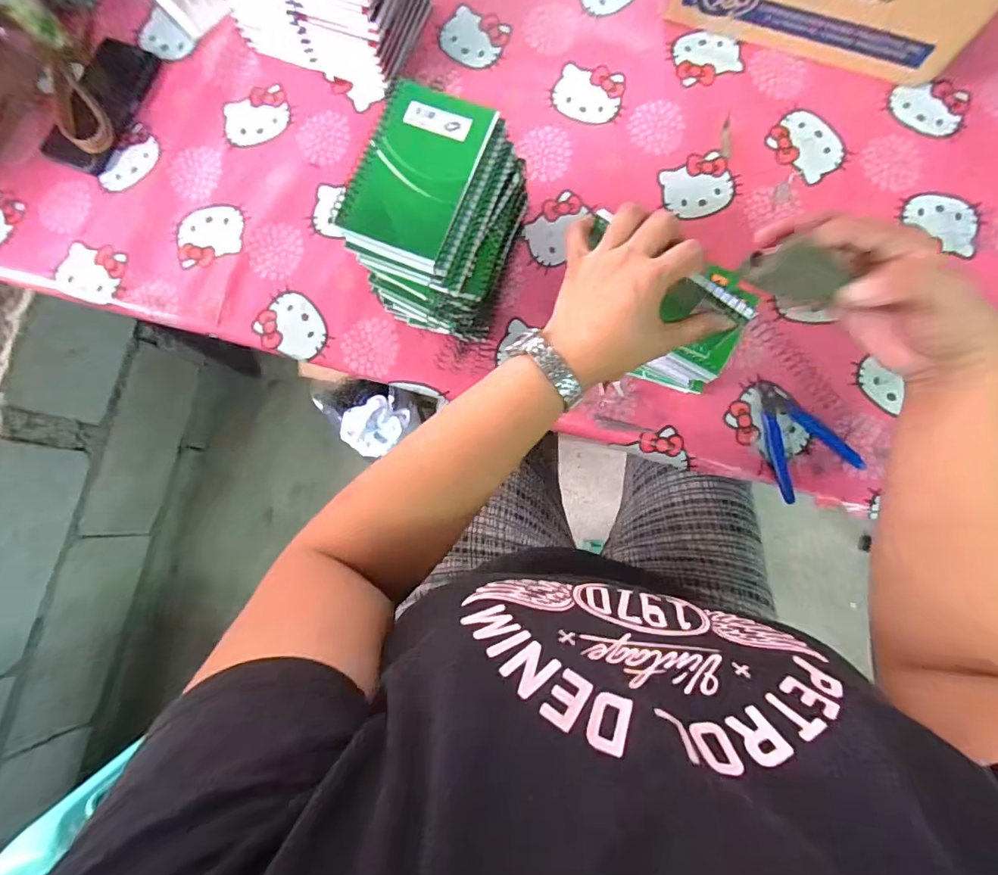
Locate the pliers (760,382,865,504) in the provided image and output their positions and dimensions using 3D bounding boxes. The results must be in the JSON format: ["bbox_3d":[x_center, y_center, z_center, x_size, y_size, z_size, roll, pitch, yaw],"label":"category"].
[{"bbox_3d":[0.293,-0.002,0.508,0.081,0.015,0.112,-30,82,-1],"label":"pliers"}]

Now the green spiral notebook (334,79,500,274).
[{"bbox_3d":[-0.063,-0.203,0.387,0.083,0.011,0.137,21,84,6],"label":"green spiral notebook"}]

